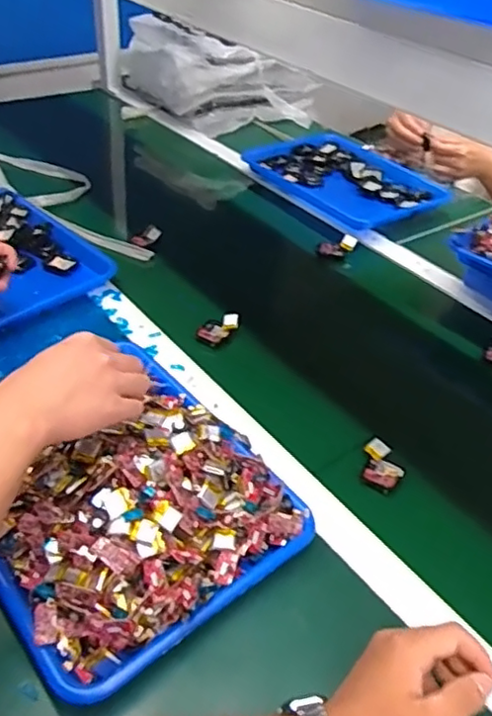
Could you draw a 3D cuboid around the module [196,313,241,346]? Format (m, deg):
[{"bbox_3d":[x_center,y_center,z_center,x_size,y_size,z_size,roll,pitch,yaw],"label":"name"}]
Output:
[{"bbox_3d":[-0.038,-0.040,0.794,0.041,0.015,0.062,27,45,25],"label":"module"}]

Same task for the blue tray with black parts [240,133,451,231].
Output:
[{"bbox_3d":[0.187,-0.342,1.149,0.246,0.036,0.346,-25,49,-31],"label":"blue tray with black parts"}]

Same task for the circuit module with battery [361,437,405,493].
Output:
[{"bbox_3d":[0.141,0.113,0.639,0.046,0.006,0.050,28,60,20],"label":"circuit module with battery"}]

